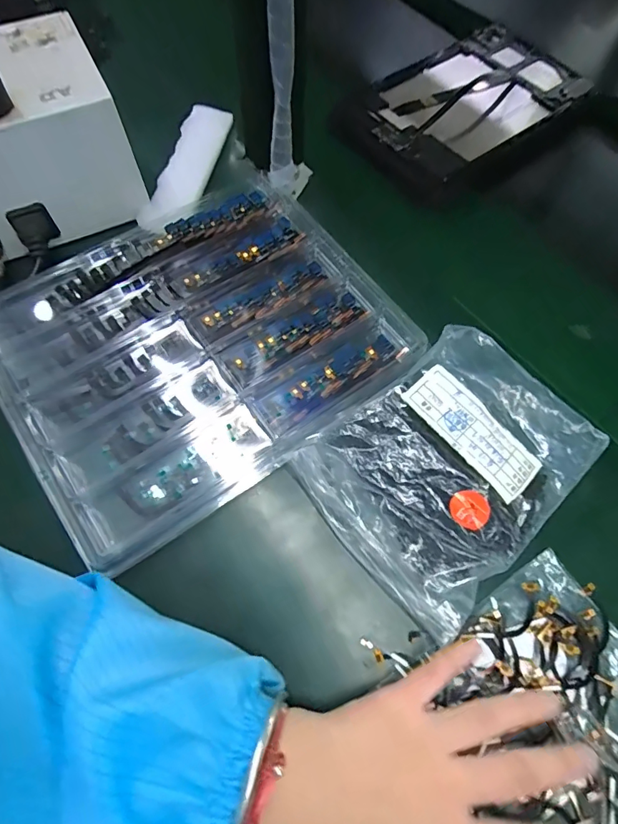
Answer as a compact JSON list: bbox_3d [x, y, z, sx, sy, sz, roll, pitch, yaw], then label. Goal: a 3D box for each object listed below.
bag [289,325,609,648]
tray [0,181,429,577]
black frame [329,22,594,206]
[{"bbox_3d":[0.097,0.031,0.305,0.175,0.028,0.136,-38,74,-17],"label":"bag"},{"bbox_3d":[-0.080,-0.054,0.336,0.265,0.020,0.219,-33,70,-16],"label":"tray"},{"bbox_3d":[0.155,-0.320,0.474,0.255,0.045,0.151,-30,72,-15],"label":"black frame"}]

